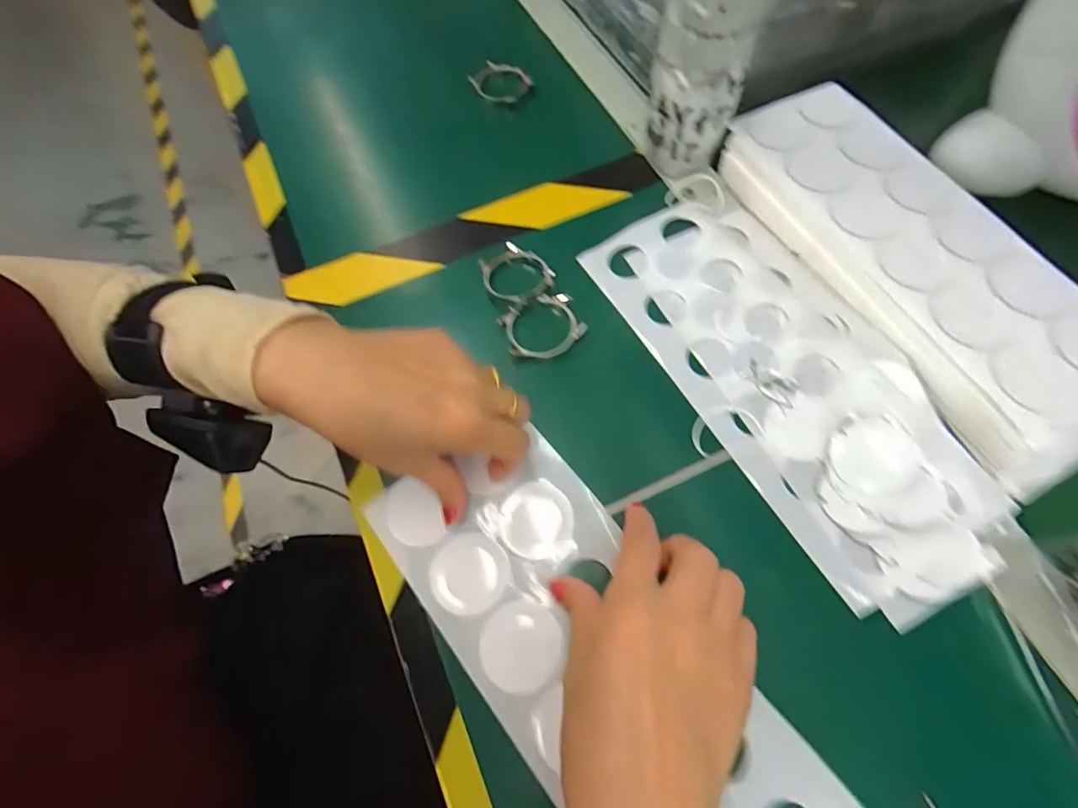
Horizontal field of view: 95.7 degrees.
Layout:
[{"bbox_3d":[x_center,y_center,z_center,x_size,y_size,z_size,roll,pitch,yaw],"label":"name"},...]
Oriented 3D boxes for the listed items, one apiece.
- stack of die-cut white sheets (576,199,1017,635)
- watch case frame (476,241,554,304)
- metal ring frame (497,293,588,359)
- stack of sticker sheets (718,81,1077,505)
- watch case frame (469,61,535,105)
[{"bbox_3d":[0.155,-0.021,0.310,0.113,0.012,0.289,-32,68,-5],"label":"stack of die-cut white sheets"},{"bbox_3d":[-0.016,-0.093,0.344,0.045,0.008,0.056,-32,61,-18],"label":"watch case frame"},{"bbox_3d":[0.002,-0.052,0.327,0.053,0.010,0.044,-21,68,-6],"label":"metal ring frame"},{"bbox_3d":[0.242,-0.094,0.317,0.101,0.035,0.300,-28,69,-9],"label":"stack of sticker sheets"},{"bbox_3d":[-0.033,-0.284,0.431,0.048,0.013,0.045,21,67,3],"label":"watch case frame"}]

